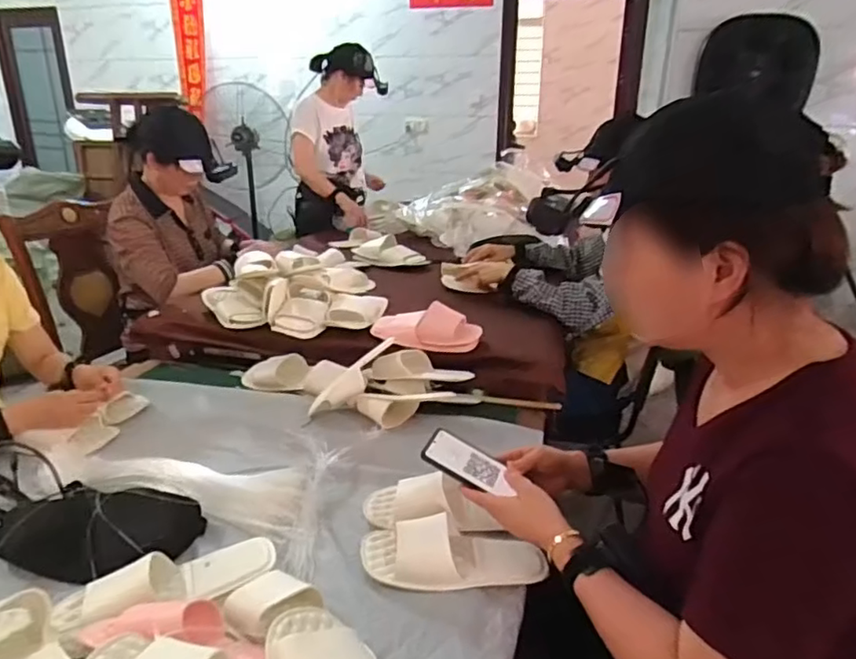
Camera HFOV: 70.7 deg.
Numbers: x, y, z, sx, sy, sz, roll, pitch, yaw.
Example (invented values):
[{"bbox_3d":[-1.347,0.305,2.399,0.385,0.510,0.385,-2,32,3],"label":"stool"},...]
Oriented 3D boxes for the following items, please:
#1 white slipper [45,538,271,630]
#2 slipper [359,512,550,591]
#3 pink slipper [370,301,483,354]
[{"bbox_3d":[-0.323,0.311,0.757,0.255,0.060,0.109,-11,23,-29],"label":"white slipper"},{"bbox_3d":[0.026,0.302,0.825,0.237,0.058,0.103,1,20,0],"label":"slipper"},{"bbox_3d":[-0.005,-0.003,1.292,0.236,0.089,0.115,2,20,3],"label":"pink slipper"}]

